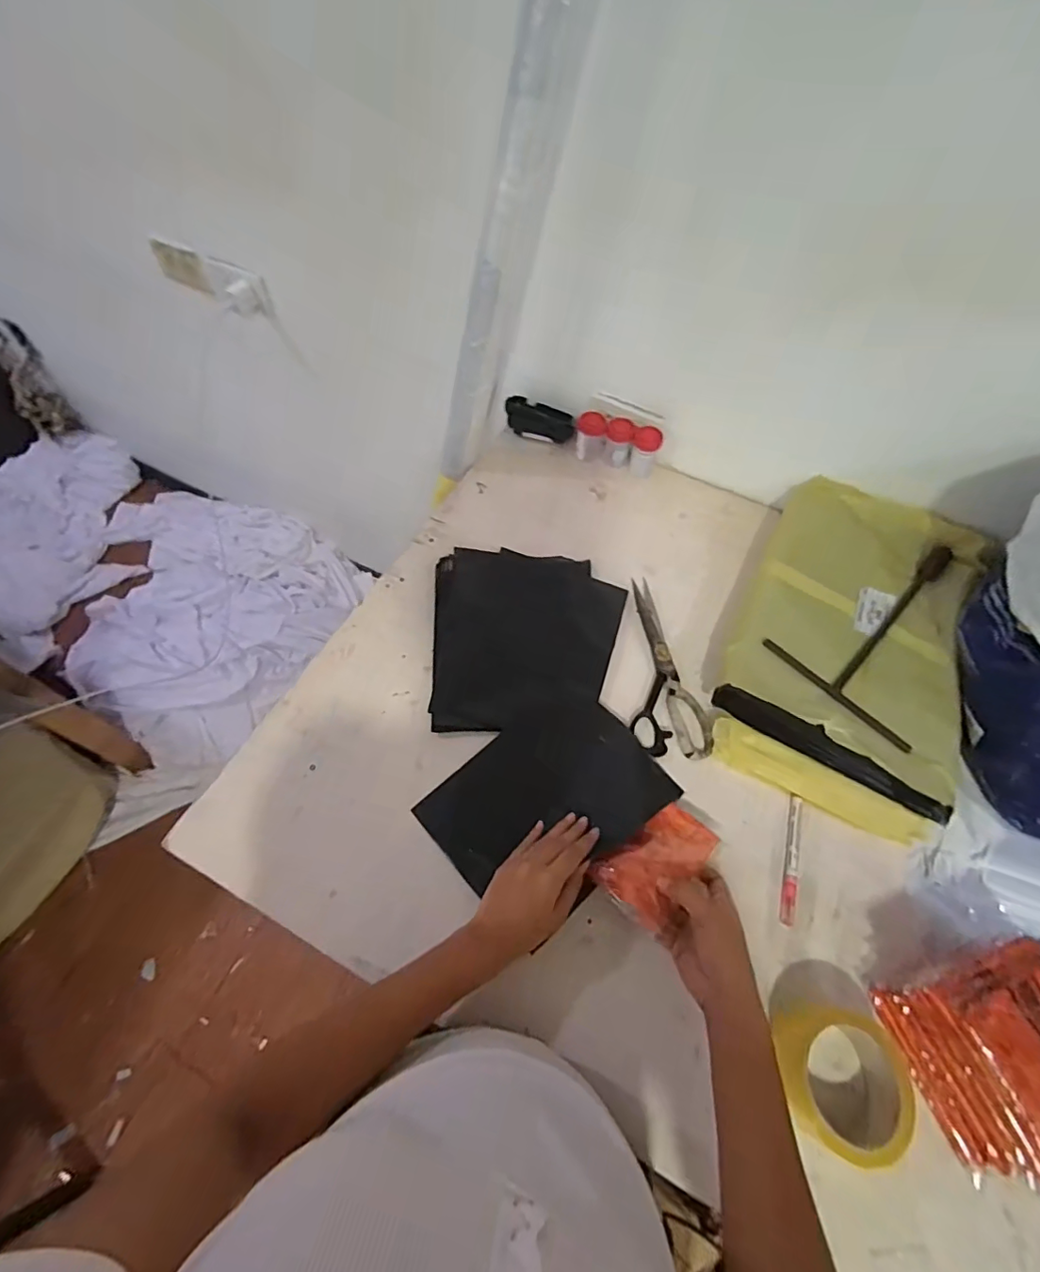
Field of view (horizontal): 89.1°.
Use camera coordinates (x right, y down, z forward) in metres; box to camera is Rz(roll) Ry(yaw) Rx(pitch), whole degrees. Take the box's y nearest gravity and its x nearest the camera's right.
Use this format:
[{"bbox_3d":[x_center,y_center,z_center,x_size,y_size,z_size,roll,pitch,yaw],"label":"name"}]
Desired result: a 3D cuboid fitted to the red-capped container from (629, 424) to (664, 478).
[{"bbox_3d":[0.193,-0.287,0.823,0.042,0.066,0.039,25,62,11],"label":"red-capped container"}]

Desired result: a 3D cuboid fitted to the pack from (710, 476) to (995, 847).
[{"bbox_3d":[0.409,-0.005,0.660,0.263,0.066,0.436,24,62,10],"label":"pack"}]

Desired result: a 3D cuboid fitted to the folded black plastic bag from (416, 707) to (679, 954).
[{"bbox_3d":[0.035,0.170,0.567,0.235,0.040,0.185,-39,69,-22],"label":"folded black plastic bag"}]

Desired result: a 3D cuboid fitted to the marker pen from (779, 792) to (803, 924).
[{"bbox_3d":[0.289,0.235,0.561,0.013,0.010,0.129,17,61,7],"label":"marker pen"}]

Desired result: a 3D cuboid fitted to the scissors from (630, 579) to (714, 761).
[{"bbox_3d":[0.182,0.035,0.668,0.088,0.016,0.239,2,60,-1],"label":"scissors"}]

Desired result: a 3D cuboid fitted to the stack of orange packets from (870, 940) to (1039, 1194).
[{"bbox_3d":[0.412,0.349,0.442,0.129,0.092,0.140,-16,62,-12],"label":"stack of orange packets"}]

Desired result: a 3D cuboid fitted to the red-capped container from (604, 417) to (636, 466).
[{"bbox_3d":[0.154,-0.306,0.834,0.044,0.065,0.037,15,61,6],"label":"red-capped container"}]

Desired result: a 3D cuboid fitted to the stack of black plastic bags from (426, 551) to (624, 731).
[{"bbox_3d":[0.011,-0.005,0.681,0.239,0.014,0.256,0,60,-3],"label":"stack of black plastic bags"}]

